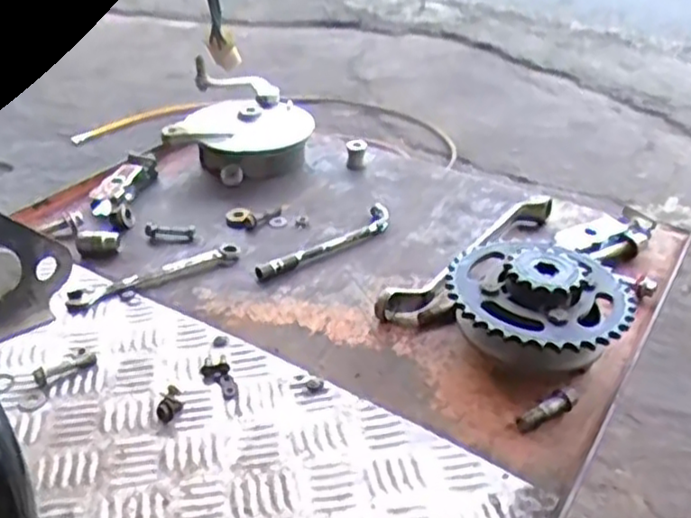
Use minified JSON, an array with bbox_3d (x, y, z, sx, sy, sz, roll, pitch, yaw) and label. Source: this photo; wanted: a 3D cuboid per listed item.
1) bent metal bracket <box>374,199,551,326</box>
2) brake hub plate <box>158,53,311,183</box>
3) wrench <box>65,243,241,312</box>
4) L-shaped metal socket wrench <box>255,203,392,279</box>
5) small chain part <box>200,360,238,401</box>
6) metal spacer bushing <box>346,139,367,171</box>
[{"bbox_3d":[0.127,-0.012,0.665,0.062,0.050,0.255,23,39,29],"label":"bent metal bracket"},{"bbox_3d":[-0.124,-0.166,0.859,0.166,0.070,0.204,-1,34,-4],"label":"brake hub plate"},{"bbox_3d":[-0.173,0.014,0.644,0.161,0.010,0.024,-19,39,-28],"label":"wrench"},{"bbox_3d":[-0.014,-0.018,0.697,0.172,0.015,0.034,-28,43,-37],"label":"L-shaped metal socket wrench"},{"bbox_3d":[-0.096,0.092,0.533,0.021,0.004,0.041,-12,36,-19],"label":"small chain part"},{"bbox_3d":[0.013,-0.126,0.853,0.023,0.034,0.029,2,34,1],"label":"metal spacer bushing"}]

